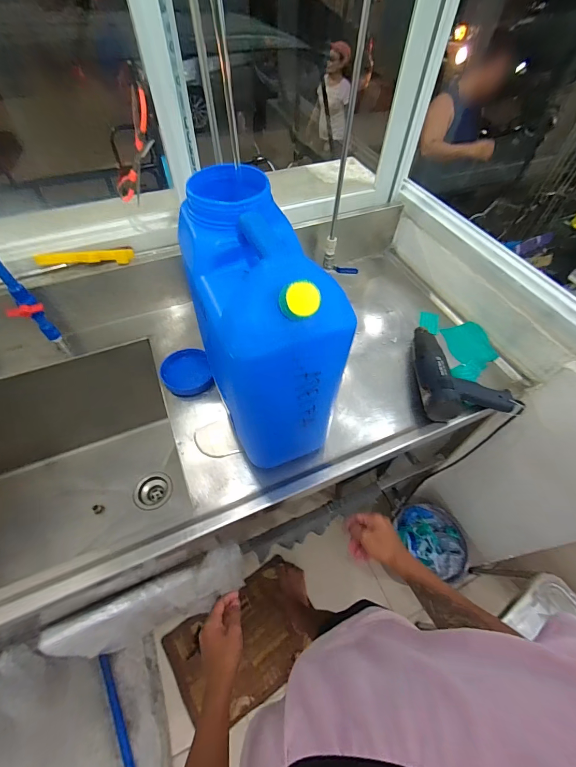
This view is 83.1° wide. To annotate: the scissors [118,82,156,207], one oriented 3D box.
[{"bbox_3d":[-0.311,-0.467,0.666,0.022,0.226,0.081,-14,70,-40],"label":"scissors"}]

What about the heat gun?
[{"bbox_3d":[0.375,-0.035,0.748,0.202,0.077,0.249,-4,55,-4],"label":"heat gun"}]

